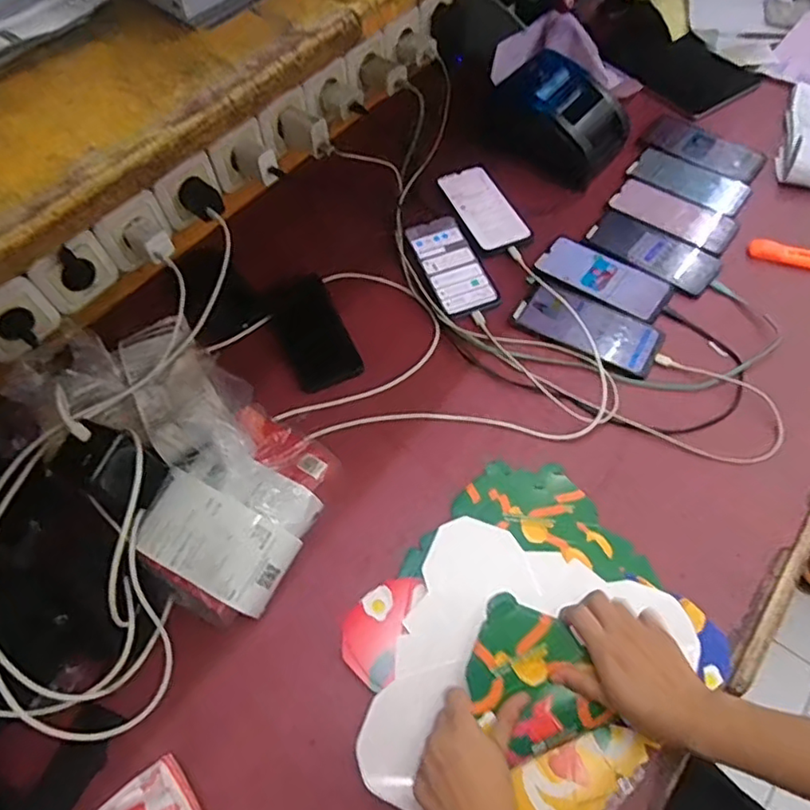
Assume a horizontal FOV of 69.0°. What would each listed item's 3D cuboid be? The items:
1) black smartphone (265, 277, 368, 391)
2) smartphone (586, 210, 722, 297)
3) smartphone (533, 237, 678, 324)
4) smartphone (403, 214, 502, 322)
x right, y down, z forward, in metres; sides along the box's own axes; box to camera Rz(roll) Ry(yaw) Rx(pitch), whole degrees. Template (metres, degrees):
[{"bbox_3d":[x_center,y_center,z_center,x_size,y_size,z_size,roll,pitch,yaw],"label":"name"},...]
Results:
[{"bbox_3d":[-0.112,-0.089,0.711,0.079,0.011,0.152,-24,61,-11],"label":"black smartphone"},{"bbox_3d":[0.326,-0.206,0.771,0.163,0.008,0.079,35,67,21],"label":"smartphone"},{"bbox_3d":[0.254,-0.165,0.752,0.164,0.005,0.077,32,66,20],"label":"smartphone"},{"bbox_3d":[0.058,-0.188,0.771,0.076,0.006,0.176,-18,60,-8],"label":"smartphone"}]

